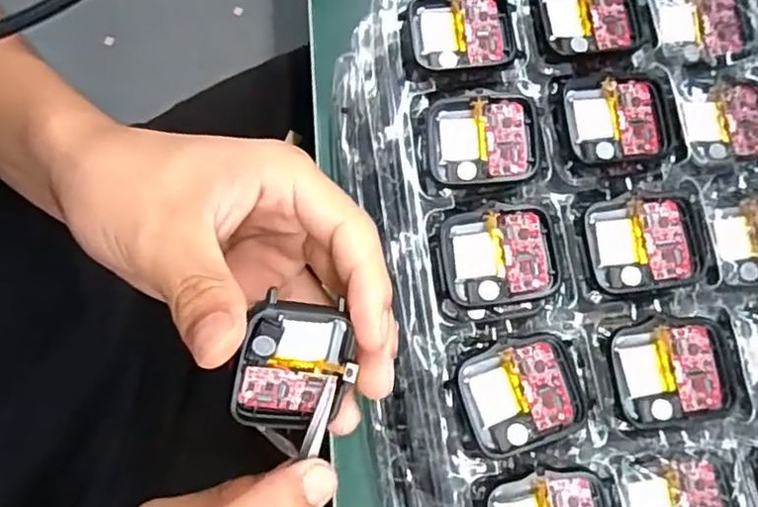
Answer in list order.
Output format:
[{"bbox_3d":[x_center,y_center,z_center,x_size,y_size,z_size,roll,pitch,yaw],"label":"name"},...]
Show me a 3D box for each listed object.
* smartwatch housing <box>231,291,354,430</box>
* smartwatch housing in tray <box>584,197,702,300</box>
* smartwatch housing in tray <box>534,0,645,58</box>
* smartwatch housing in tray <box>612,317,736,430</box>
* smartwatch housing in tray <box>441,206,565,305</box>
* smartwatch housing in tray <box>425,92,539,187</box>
[{"bbox_3d":[-0.028,0.037,0.207,0.036,0.006,0.044,4,107,-16],"label":"smartwatch housing"},{"bbox_3d":[0.103,-0.003,0.247,0.044,0.008,0.037,-7,78,-2],"label":"smartwatch housing in tray"},{"bbox_3d":[0.091,-0.100,0.272,0.047,0.006,0.036,-5,78,-2],"label":"smartwatch housing in tray"},{"bbox_3d":[0.110,0.044,0.236,0.042,0.006,0.038,-7,78,-2],"label":"smartwatch housing in tray"},{"bbox_3d":[0.047,0.001,0.244,0.043,0.011,0.036,-4,78,-2],"label":"smartwatch housing in tray"},{"bbox_3d":[0.041,-0.045,0.254,0.042,0.010,0.037,-2,78,-1],"label":"smartwatch housing in tray"}]

